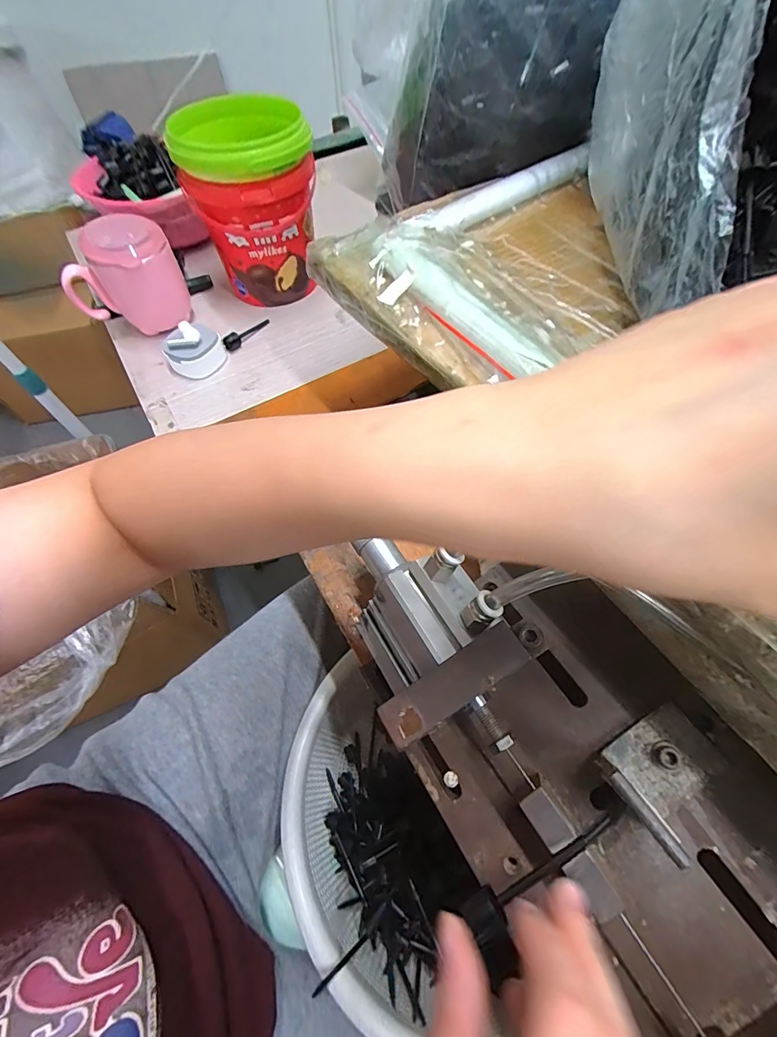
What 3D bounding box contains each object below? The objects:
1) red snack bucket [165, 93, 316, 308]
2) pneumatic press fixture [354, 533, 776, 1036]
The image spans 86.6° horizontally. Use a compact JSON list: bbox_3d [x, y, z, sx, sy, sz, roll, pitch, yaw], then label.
[{"bbox_3d":[-0.146,-0.342,0.462,0.129,0.156,0.141,-21,61,-10],"label":"red snack bucket"},{"bbox_3d":[0.124,0.159,0.178,0.133,0.115,0.341,-30,63,-15],"label":"pneumatic press fixture"}]

